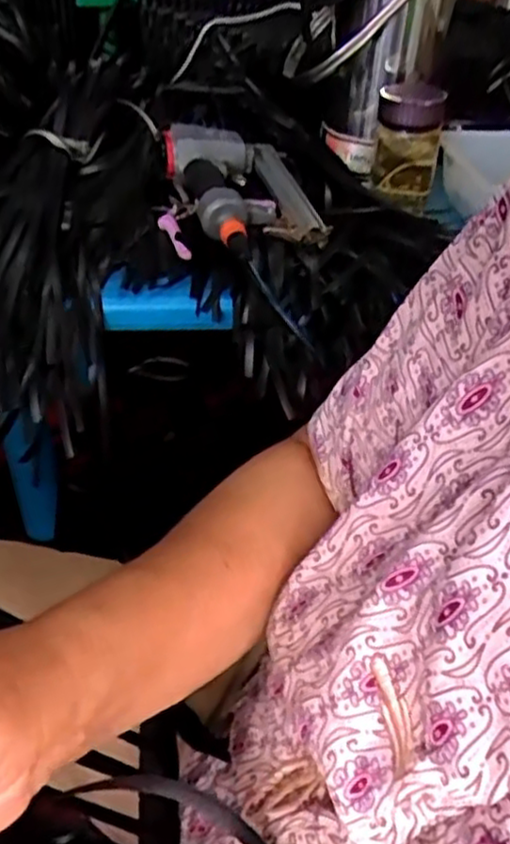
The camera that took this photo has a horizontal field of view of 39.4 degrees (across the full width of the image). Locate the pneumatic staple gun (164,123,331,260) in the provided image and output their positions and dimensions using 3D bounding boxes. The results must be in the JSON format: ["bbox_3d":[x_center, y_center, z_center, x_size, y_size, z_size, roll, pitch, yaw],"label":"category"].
[{"bbox_3d":[-0.011,-0.283,0.849,0.148,0.057,0.239,-11,41,-19],"label":"pneumatic staple gun"}]

